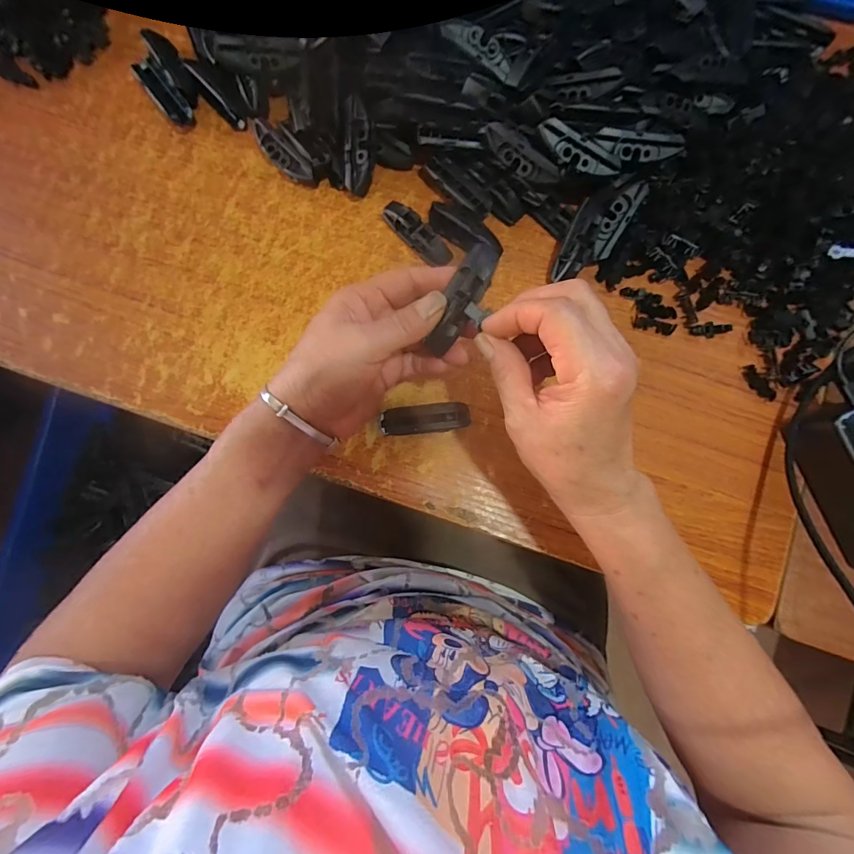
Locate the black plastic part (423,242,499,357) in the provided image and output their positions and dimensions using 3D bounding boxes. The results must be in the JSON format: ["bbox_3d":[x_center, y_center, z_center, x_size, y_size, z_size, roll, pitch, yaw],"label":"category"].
[{"bbox_3d":[0.022,-0.080,0.268,0.021,0.009,0.071,27,95,2],"label":"black plastic part"}]

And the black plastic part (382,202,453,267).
[{"bbox_3d":[-0.009,-0.167,0.370,0.070,0.018,0.020,42,84,4],"label":"black plastic part"}]

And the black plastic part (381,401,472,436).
[{"bbox_3d":[-0.001,-0.006,0.353,0.071,0.017,0.023,-6,83,-2],"label":"black plastic part"}]

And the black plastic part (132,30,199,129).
[{"bbox_3d":[-0.229,-0.305,0.379,0.040,0.020,0.081,-33,85,-5],"label":"black plastic part"}]

